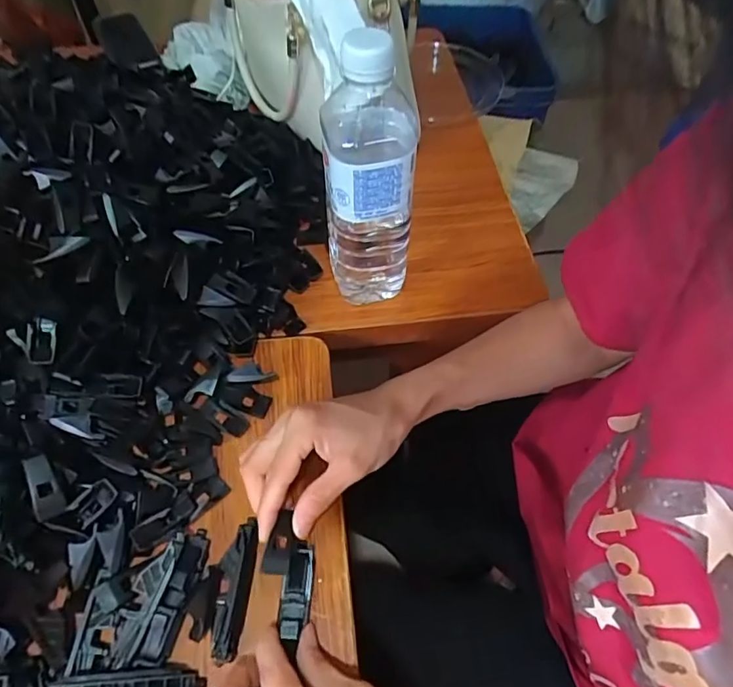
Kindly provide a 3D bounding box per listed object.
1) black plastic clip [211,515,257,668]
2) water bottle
[{"bbox_3d":[-0.085,0.153,0.328,0.020,0.011,0.079,5,56,2],"label":"black plastic clip"},{"bbox_3d":[0.001,-0.118,0.395,0.063,0.218,0.060,1,56,-1],"label":"water bottle"}]

